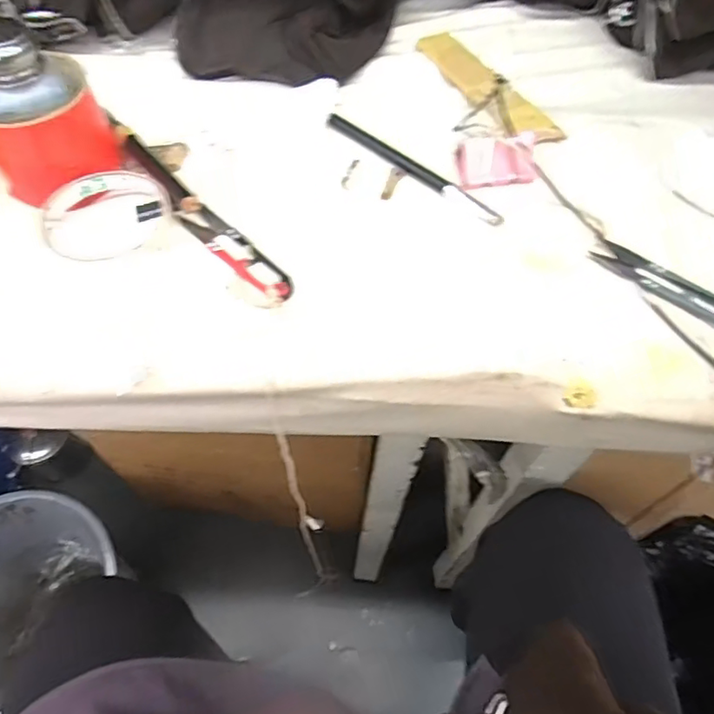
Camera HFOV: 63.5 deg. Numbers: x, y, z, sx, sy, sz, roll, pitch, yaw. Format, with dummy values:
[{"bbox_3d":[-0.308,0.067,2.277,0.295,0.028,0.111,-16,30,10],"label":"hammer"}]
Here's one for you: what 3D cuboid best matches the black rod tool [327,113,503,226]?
[{"bbox_3d":[0.038,-0.136,0.409,0.153,0.007,0.014,39,65,20],"label":"black rod tool"}]

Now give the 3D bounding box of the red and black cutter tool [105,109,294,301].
[{"bbox_3d":[-0.115,-0.106,0.386,0.023,0.018,0.215,-37,67,-21],"label":"red and black cutter tool"}]

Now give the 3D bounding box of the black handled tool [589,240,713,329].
[{"bbox_3d":[0.194,-0.043,0.357,0.097,0.005,0.023,37,65,19],"label":"black handled tool"}]

